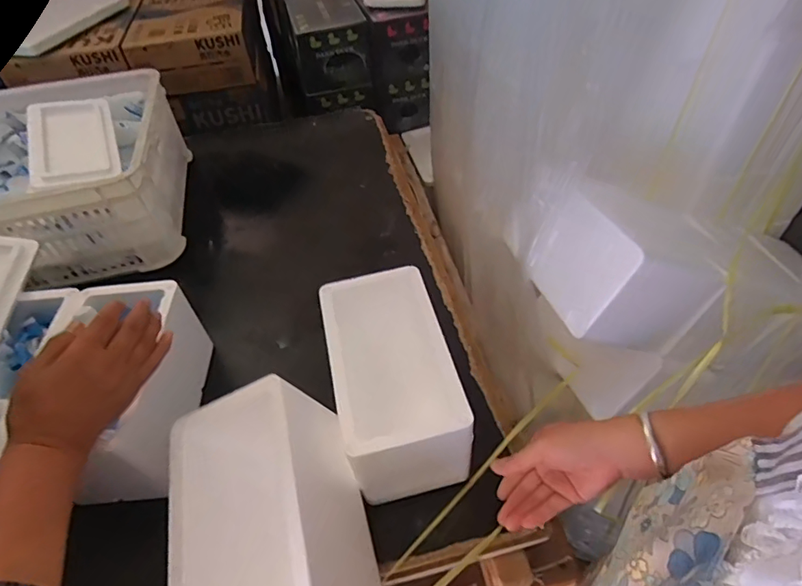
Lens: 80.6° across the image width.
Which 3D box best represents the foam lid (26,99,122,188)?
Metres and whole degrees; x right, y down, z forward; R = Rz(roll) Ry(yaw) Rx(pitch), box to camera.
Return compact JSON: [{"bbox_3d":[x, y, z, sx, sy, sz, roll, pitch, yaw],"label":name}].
[{"bbox_3d":[-0.545,-0.254,0.782,0.124,0.026,0.228,-17,56,-19],"label":"foam lid"}]

